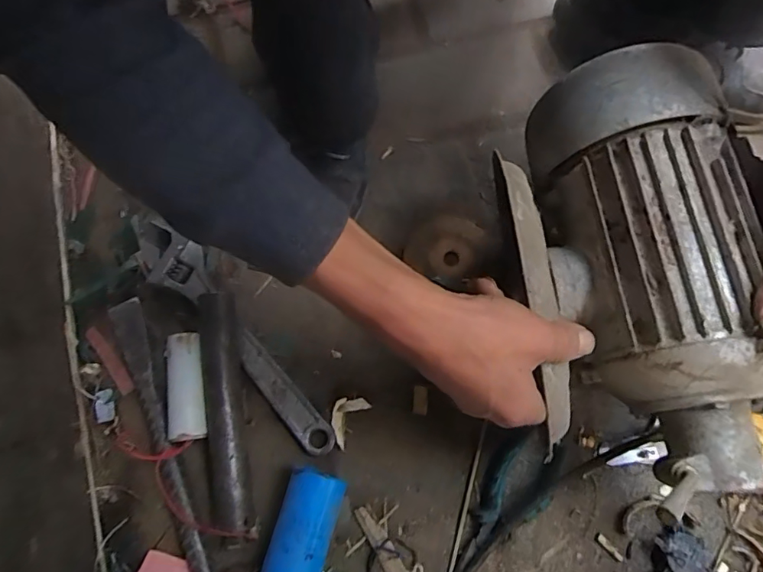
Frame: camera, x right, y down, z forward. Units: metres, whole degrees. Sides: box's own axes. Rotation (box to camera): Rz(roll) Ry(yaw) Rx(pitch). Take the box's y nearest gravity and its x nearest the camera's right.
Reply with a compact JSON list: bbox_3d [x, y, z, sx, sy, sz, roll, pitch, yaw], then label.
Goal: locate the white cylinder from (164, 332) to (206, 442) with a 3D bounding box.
[{"bbox_3d":[-0.181,0.094,0.470,0.033,0.031,0.096,-10,72,-3],"label":"white cylinder"}]

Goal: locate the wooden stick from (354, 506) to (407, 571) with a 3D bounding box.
[{"bbox_3d":[0.010,0.242,0.436,0.017,0.010,0.107,-28,74,-8],"label":"wooden stick"}]

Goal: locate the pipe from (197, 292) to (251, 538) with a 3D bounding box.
[{"bbox_3d":[-0.146,0.113,0.463,0.037,0.035,0.212,-8,72,-2],"label":"pipe"}]

